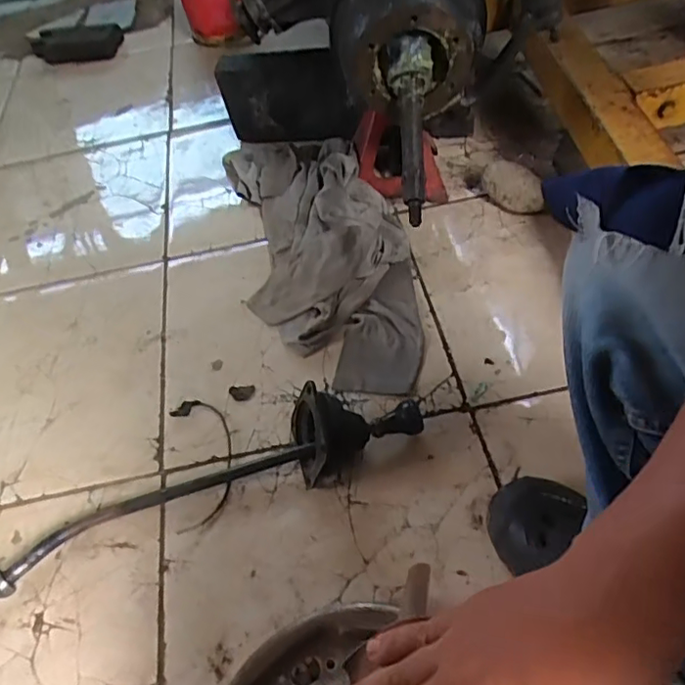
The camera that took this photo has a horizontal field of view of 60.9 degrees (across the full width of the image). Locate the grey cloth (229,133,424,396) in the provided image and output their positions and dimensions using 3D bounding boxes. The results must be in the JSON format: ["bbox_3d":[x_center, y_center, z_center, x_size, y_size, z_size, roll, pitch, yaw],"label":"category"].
[{"bbox_3d":[-0.031,-0.171,0.930,0.249,0.078,0.564,-13,52,-3],"label":"grey cloth"}]

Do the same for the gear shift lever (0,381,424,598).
[{"bbox_3d":[-0.178,0.178,0.678,0.590,0.093,0.088,-24,53,-11],"label":"gear shift lever"}]

